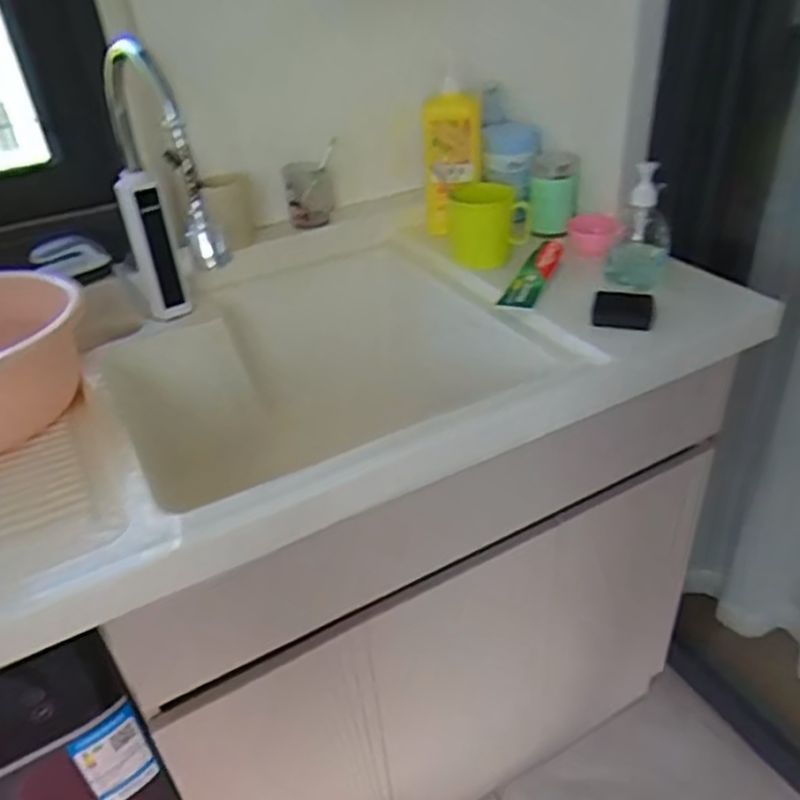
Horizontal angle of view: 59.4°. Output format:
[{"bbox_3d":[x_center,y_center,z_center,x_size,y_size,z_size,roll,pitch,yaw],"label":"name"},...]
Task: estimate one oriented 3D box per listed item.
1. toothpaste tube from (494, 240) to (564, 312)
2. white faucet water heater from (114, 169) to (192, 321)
[{"bbox_3d":[0.197,-0.186,1.032,0.058,0.029,0.198,11,37,21],"label":"toothpaste tube"},{"bbox_3d":[-0.351,-0.219,0.997,0.059,0.203,0.046,-18,37,-19],"label":"white faucet water heater"}]

